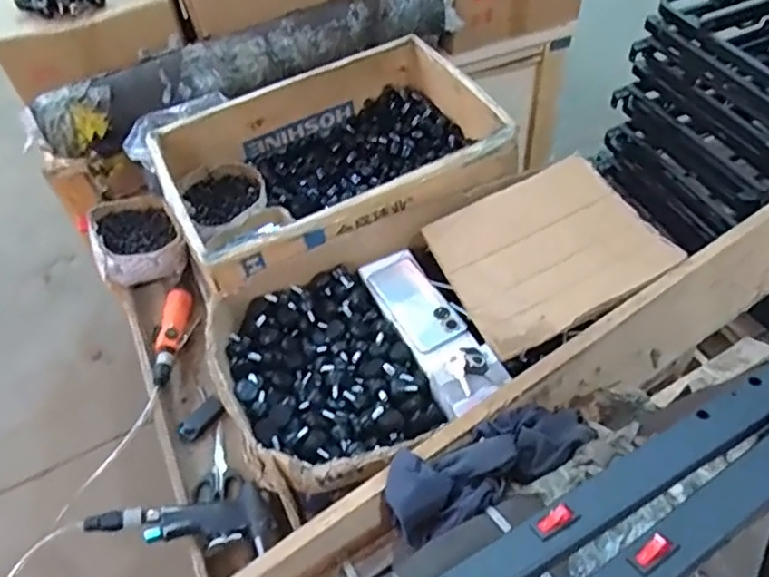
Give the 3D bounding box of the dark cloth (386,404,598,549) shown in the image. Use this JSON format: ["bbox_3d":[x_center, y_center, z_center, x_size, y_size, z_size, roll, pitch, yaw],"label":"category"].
[{"bbox_3d":[0.106,0.170,0.610,0.214,0.039,0.084,-21,51,-11],"label":"dark cloth"}]

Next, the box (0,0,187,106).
[{"bbox_3d":[-0.613,-0.622,1.239,0.317,0.159,0.508,-19,51,-10],"label":"box"}]

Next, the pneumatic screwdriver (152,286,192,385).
[{"bbox_3d":[-0.345,0.073,0.990,0.029,0.042,0.191,-4,50,3],"label":"pneumatic screwdriver"}]

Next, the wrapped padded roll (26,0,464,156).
[{"bbox_3d":[-0.244,-0.455,1.181,0.862,0.115,0.135,-25,52,-14],"label":"wrapped padded roll"}]

